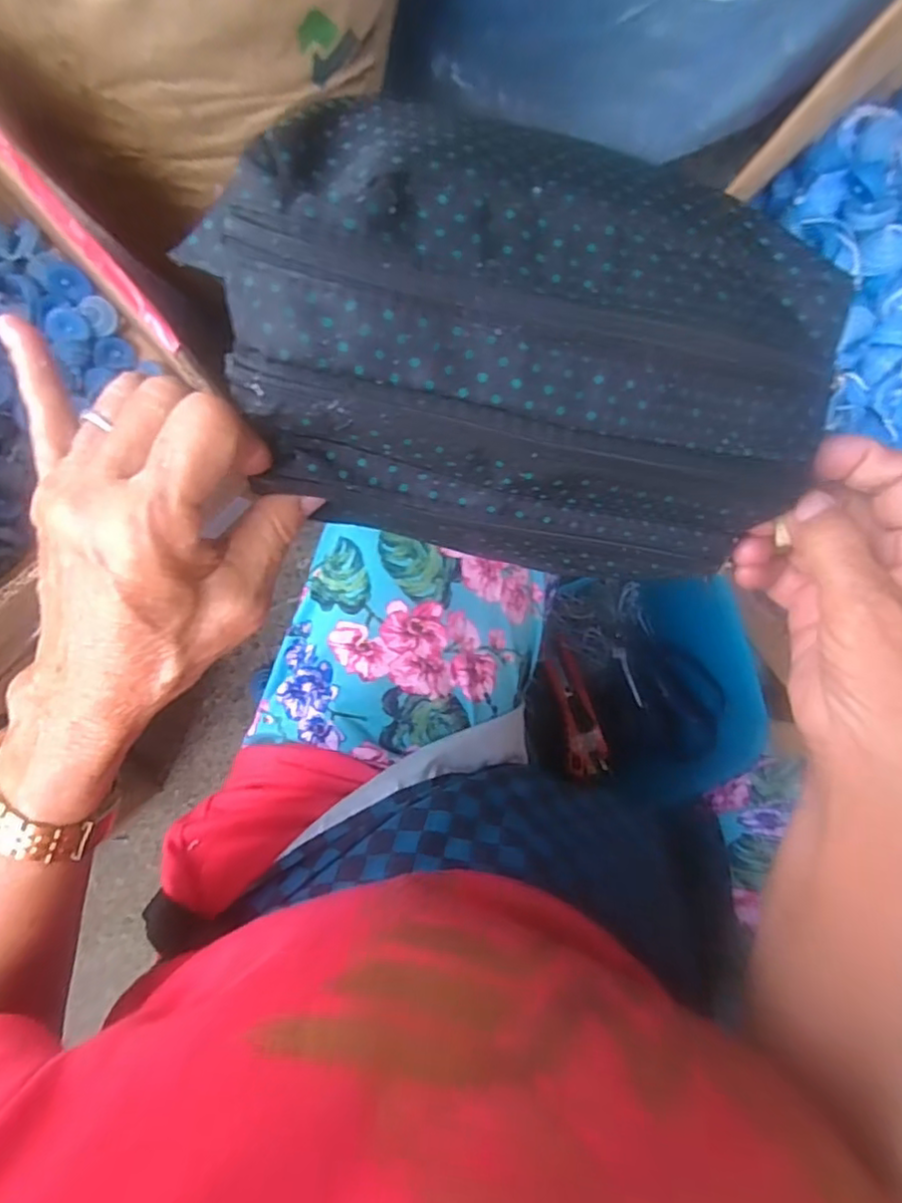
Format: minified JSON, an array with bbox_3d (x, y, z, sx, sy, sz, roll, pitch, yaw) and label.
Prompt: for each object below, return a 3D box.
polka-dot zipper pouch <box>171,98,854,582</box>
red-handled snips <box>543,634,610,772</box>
[{"bbox_3d":[0.033,-0.083,0.236,0.212,0.075,0.127,10,88,-8],"label":"polka-dot zipper pouch"},{"bbox_3d":[0.108,0.089,0.560,0.035,0.012,0.119,-5,61,-8],"label":"red-handled snips"}]

